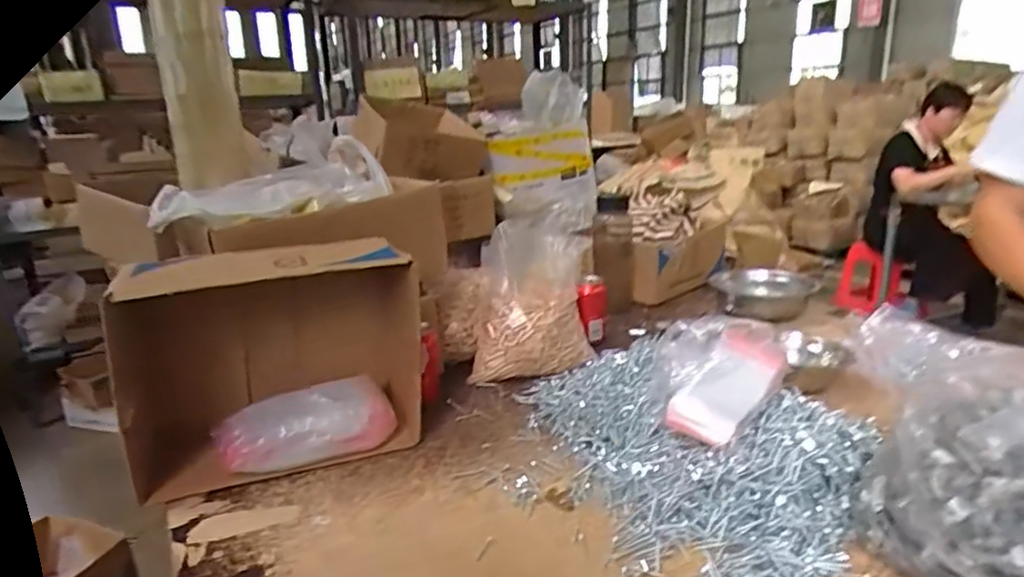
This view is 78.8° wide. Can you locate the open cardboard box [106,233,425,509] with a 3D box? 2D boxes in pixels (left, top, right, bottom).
[{"bbox_3d":[-0.276,0.087,0.747,0.320,0.246,0.127,-10,19,-27],"label":"open cardboard box"}]

